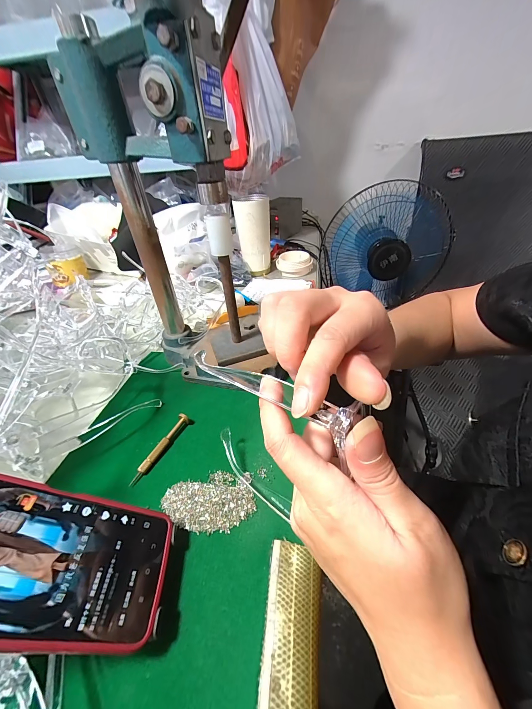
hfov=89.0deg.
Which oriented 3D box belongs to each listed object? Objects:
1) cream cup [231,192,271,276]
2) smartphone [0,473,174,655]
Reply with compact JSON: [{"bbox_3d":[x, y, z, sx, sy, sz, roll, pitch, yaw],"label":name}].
[{"bbox_3d":[-0.024,-0.282,0.630,0.072,0.150,0.071,-3,38,2],"label":"cream cup"},{"bbox_3d":[-0.145,0.126,0.170,0.167,0.007,0.080,30,34,-23],"label":"smartphone"}]

